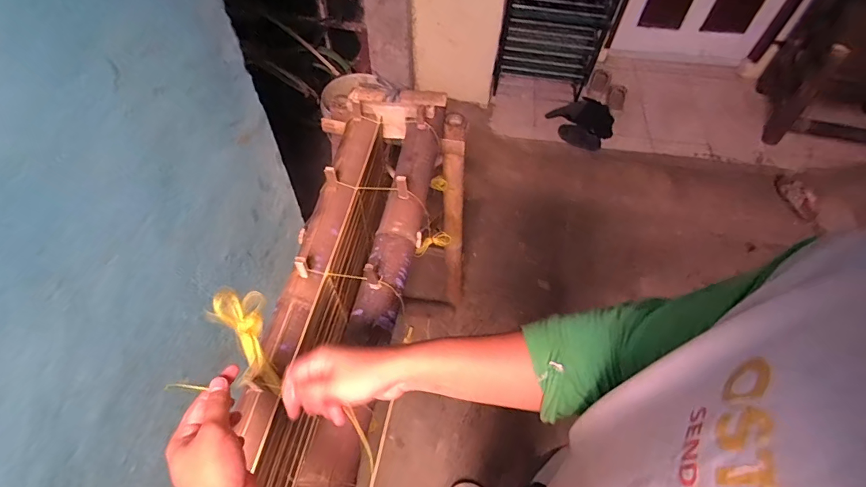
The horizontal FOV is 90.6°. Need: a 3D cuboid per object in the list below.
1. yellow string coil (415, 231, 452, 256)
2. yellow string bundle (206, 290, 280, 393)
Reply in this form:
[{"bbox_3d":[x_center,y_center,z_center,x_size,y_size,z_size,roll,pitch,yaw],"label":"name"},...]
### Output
[{"bbox_3d":[-0.002,-0.001,0.903,0.085,0.022,0.025,-24,60,-16],"label":"yellow string coil"},{"bbox_3d":[-0.194,0.108,0.461,0.050,0.127,0.028,-17,21,-13],"label":"yellow string bundle"}]

